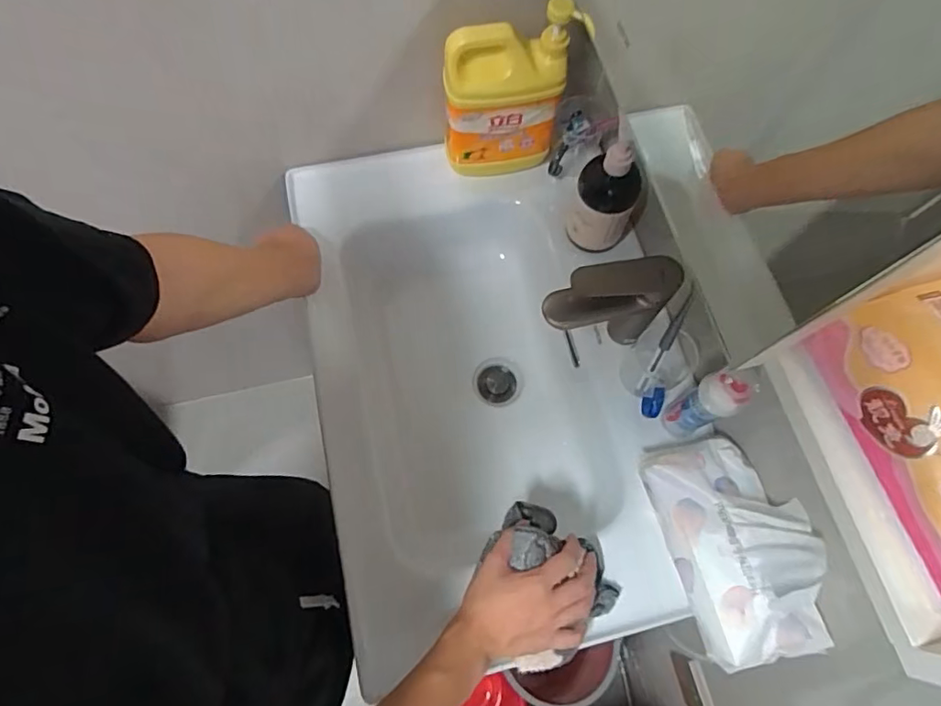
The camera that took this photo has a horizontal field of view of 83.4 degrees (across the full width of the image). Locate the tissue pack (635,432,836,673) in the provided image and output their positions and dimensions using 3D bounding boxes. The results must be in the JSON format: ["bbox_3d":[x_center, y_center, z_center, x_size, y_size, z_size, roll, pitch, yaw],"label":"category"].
[{"bbox_3d":[0.273,0.193,0.534,0.115,0.128,0.218,-12,71,-6],"label":"tissue pack"}]

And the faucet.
[{"bbox_3d":[0.147,-0.052,0.606,0.128,0.151,0.047,-6,70,-4],"label":"faucet"}]

